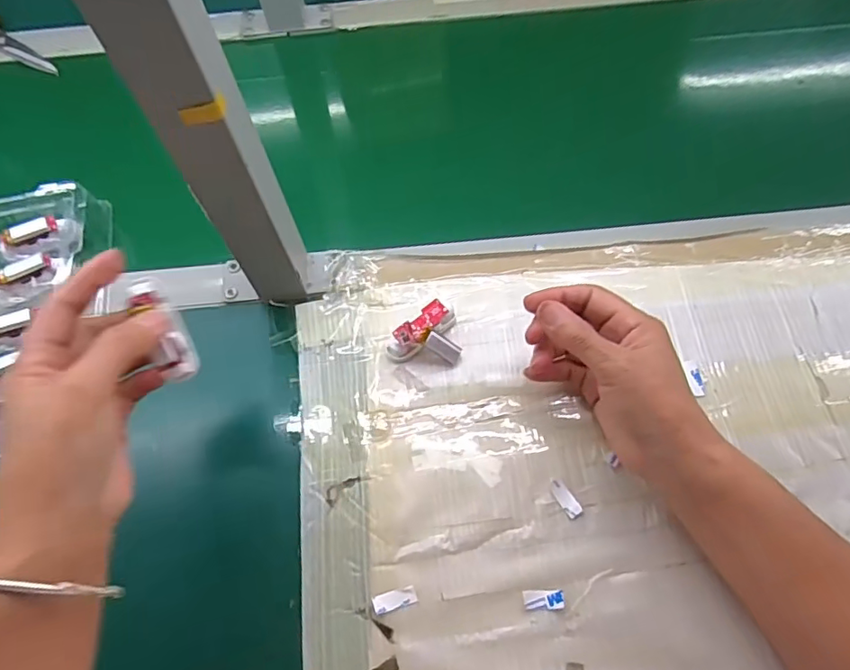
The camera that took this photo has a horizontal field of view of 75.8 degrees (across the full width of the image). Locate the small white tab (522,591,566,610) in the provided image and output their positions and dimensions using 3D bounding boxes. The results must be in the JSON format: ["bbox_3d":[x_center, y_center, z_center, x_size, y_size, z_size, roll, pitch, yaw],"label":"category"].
[{"bbox_3d":[0.073,0.162,0.334,0.025,0.004,0.010,-2,70,3],"label":"small white tab"}]

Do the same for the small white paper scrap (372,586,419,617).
[{"bbox_3d":[-0.019,0.163,0.337,0.027,0.004,0.011,-17,63,-6],"label":"small white paper scrap"}]

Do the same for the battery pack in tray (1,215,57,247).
[{"bbox_3d":[-0.330,-0.086,0.454,0.042,0.010,0.015,-24,64,-10],"label":"battery pack in tray"}]

